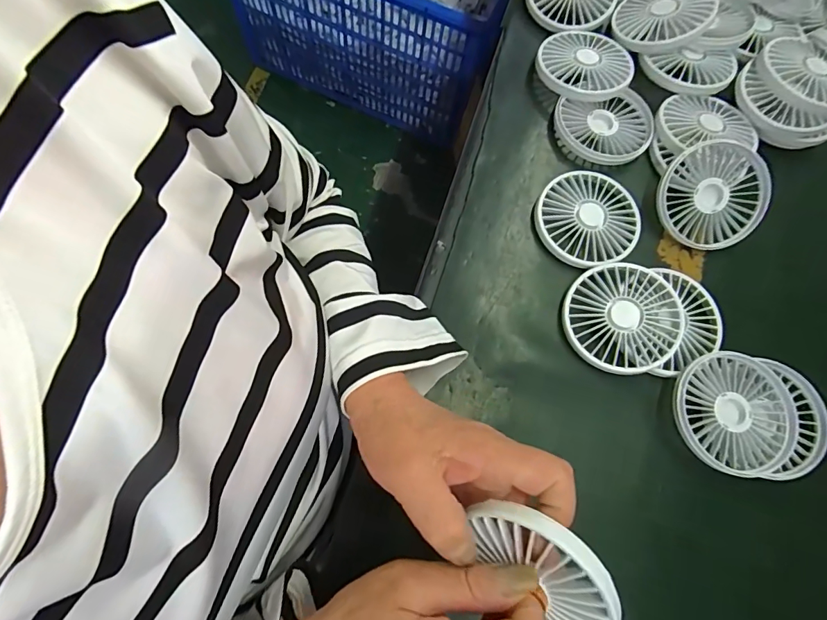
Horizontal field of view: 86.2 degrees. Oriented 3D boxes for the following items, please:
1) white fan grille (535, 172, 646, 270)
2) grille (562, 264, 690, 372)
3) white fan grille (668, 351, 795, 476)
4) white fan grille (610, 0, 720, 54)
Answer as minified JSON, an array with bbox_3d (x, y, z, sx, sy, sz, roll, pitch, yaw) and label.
[{"bbox_3d":[0.150,-0.079,0.376,0.088,0.009,0.083,1,75,-4],"label":"white fan grille"},{"bbox_3d":[0.164,0.005,0.348,0.083,0.017,0.086,1,75,-4],"label":"grille"},{"bbox_3d":[0.238,0.075,0.325,0.088,0.009,0.084,1,75,-4],"label":"white fan grille"},{"bbox_3d":[0.237,-0.283,0.421,0.084,0.015,0.085,17,72,25],"label":"white fan grille"}]

